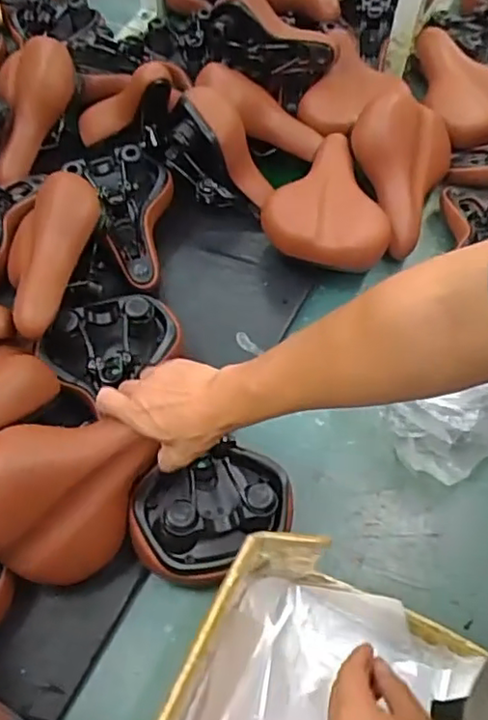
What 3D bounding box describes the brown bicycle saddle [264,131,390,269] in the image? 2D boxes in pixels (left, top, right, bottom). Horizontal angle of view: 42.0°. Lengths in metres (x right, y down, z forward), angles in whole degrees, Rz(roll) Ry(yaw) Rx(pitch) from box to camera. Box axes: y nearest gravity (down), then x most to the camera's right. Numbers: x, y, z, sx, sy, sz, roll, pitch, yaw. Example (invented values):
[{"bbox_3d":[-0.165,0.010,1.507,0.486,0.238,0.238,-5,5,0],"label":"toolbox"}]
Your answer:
[{"bbox_3d":[0.136,-0.245,0.969,0.185,0.072,0.232,12,58,7],"label":"brown bicycle saddle"}]

